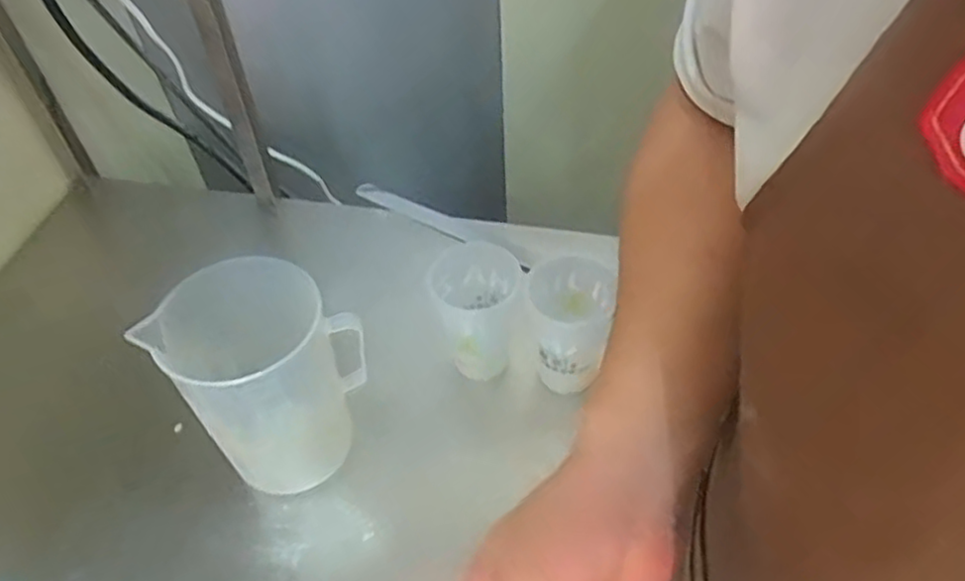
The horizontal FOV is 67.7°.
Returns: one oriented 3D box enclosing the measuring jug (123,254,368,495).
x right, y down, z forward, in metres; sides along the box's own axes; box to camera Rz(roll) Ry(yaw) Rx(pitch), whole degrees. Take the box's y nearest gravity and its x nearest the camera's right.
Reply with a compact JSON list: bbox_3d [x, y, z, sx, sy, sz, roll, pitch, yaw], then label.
[{"bbox_3d":[-0.176,0.077,0.617,0.123,0.186,0.135,29,57,27],"label":"measuring jug"}]

